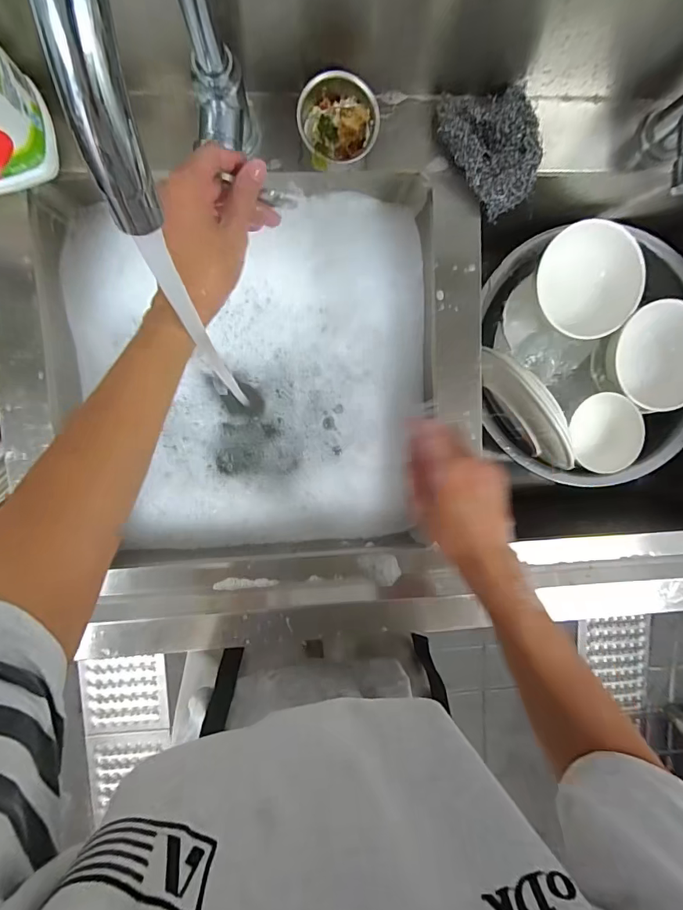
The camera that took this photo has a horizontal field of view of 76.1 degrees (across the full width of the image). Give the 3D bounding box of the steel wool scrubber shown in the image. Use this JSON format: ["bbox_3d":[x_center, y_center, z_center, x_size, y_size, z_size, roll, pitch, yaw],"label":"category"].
[{"bbox_3d":[0.151,-0.308,0.431,0.082,0.031,0.116,-36,98,0],"label":"steel wool scrubber"}]

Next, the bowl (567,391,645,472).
[{"bbox_3d":[0.385,-0.034,0.637,0.090,0.048,0.109,10,105,35],"label":"bowl"}]

